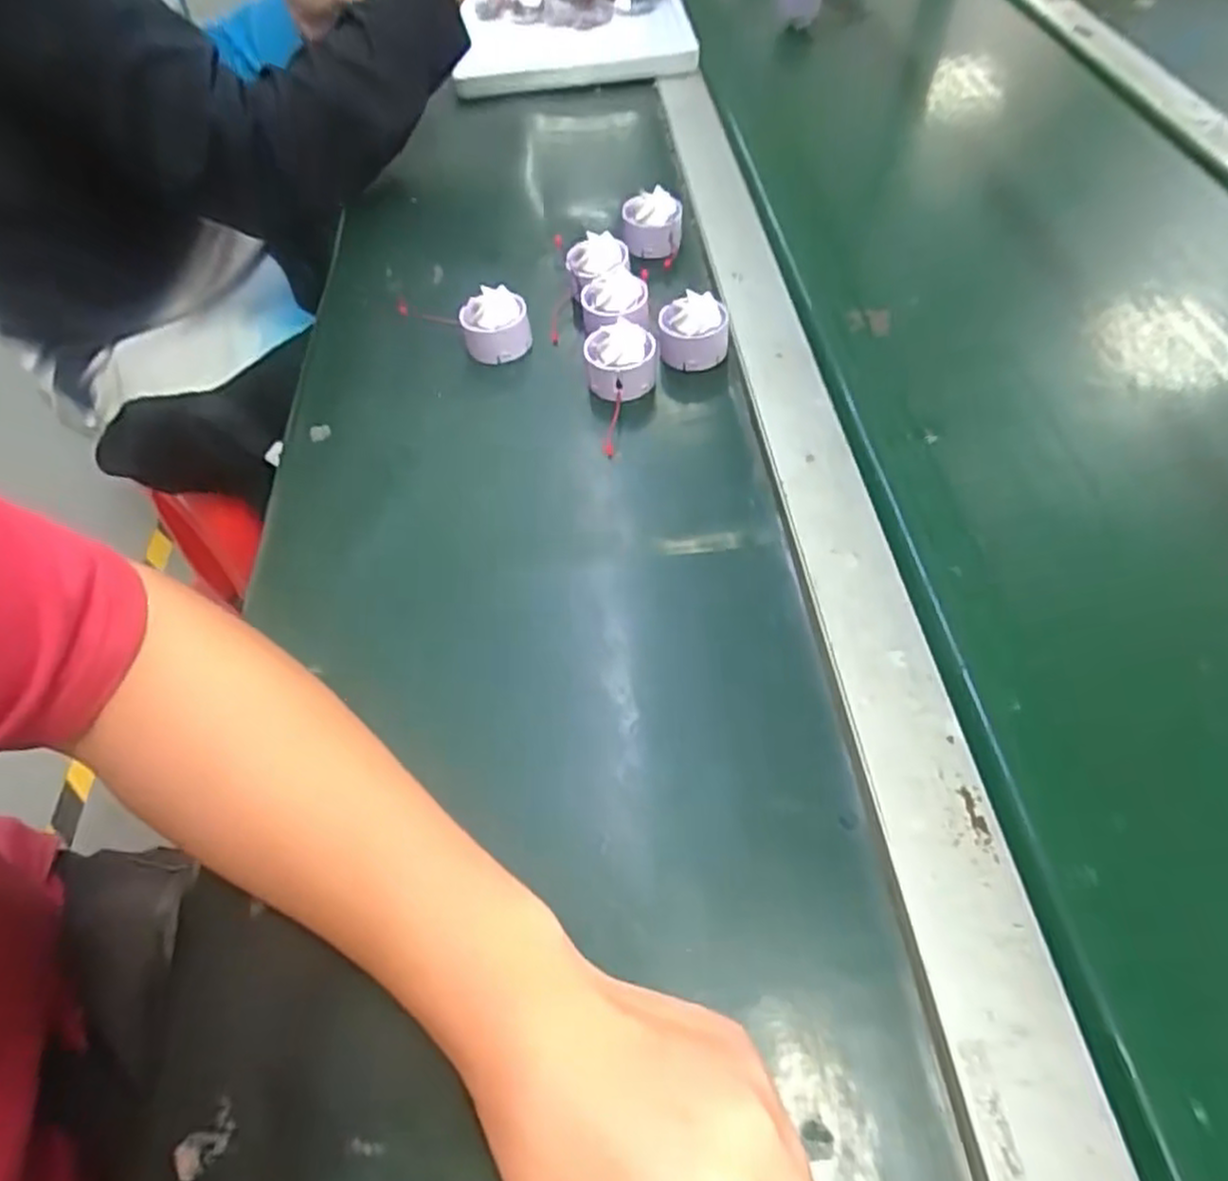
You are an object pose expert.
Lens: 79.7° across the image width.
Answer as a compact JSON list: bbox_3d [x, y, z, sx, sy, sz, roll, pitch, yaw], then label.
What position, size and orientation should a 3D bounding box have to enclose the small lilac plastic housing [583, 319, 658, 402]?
[{"bbox_3d":[0.005,-0.153,0.500,0.046,0.041,0.044,-3,54,2],"label":"small lilac plastic housing"}]

